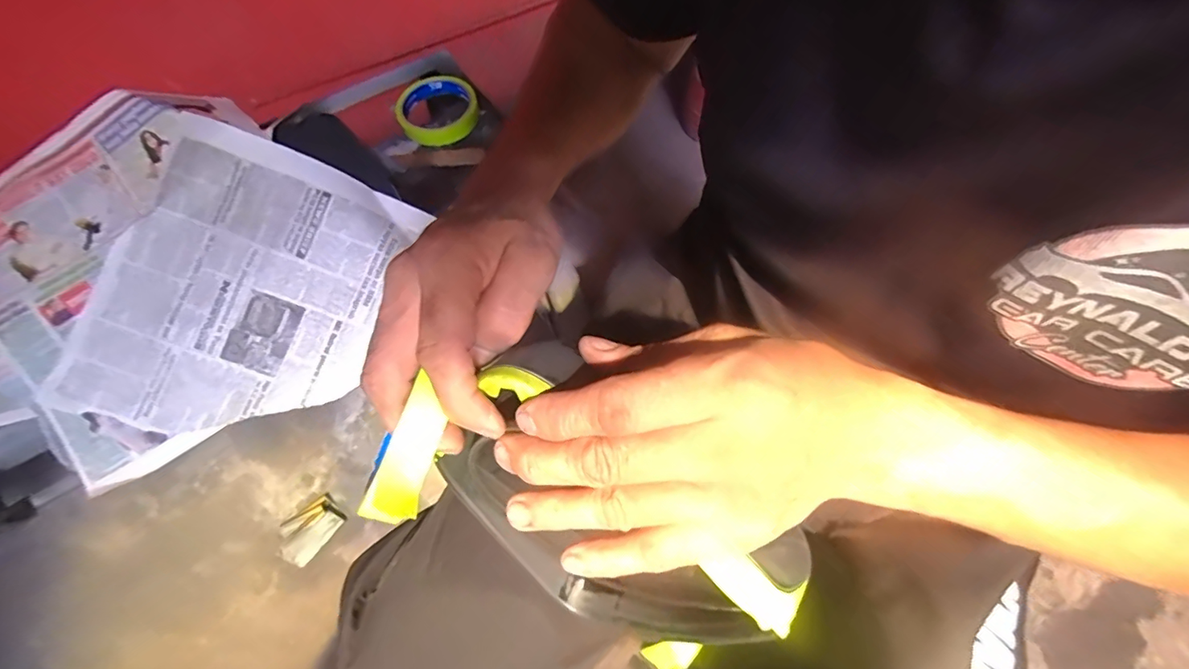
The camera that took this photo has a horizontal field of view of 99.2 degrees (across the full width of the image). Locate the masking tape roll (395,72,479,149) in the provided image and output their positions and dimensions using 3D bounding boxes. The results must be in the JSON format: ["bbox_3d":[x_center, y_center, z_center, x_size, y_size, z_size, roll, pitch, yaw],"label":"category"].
[{"bbox_3d":[-0.186,-0.267,0.596,0.089,0.027,0.098,-25,63,-9],"label":"masking tape roll"}]

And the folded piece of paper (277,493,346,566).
[{"bbox_3d":[-0.406,0.277,0.721,0.073,0.031,0.091,36,68,19],"label":"folded piece of paper"}]

